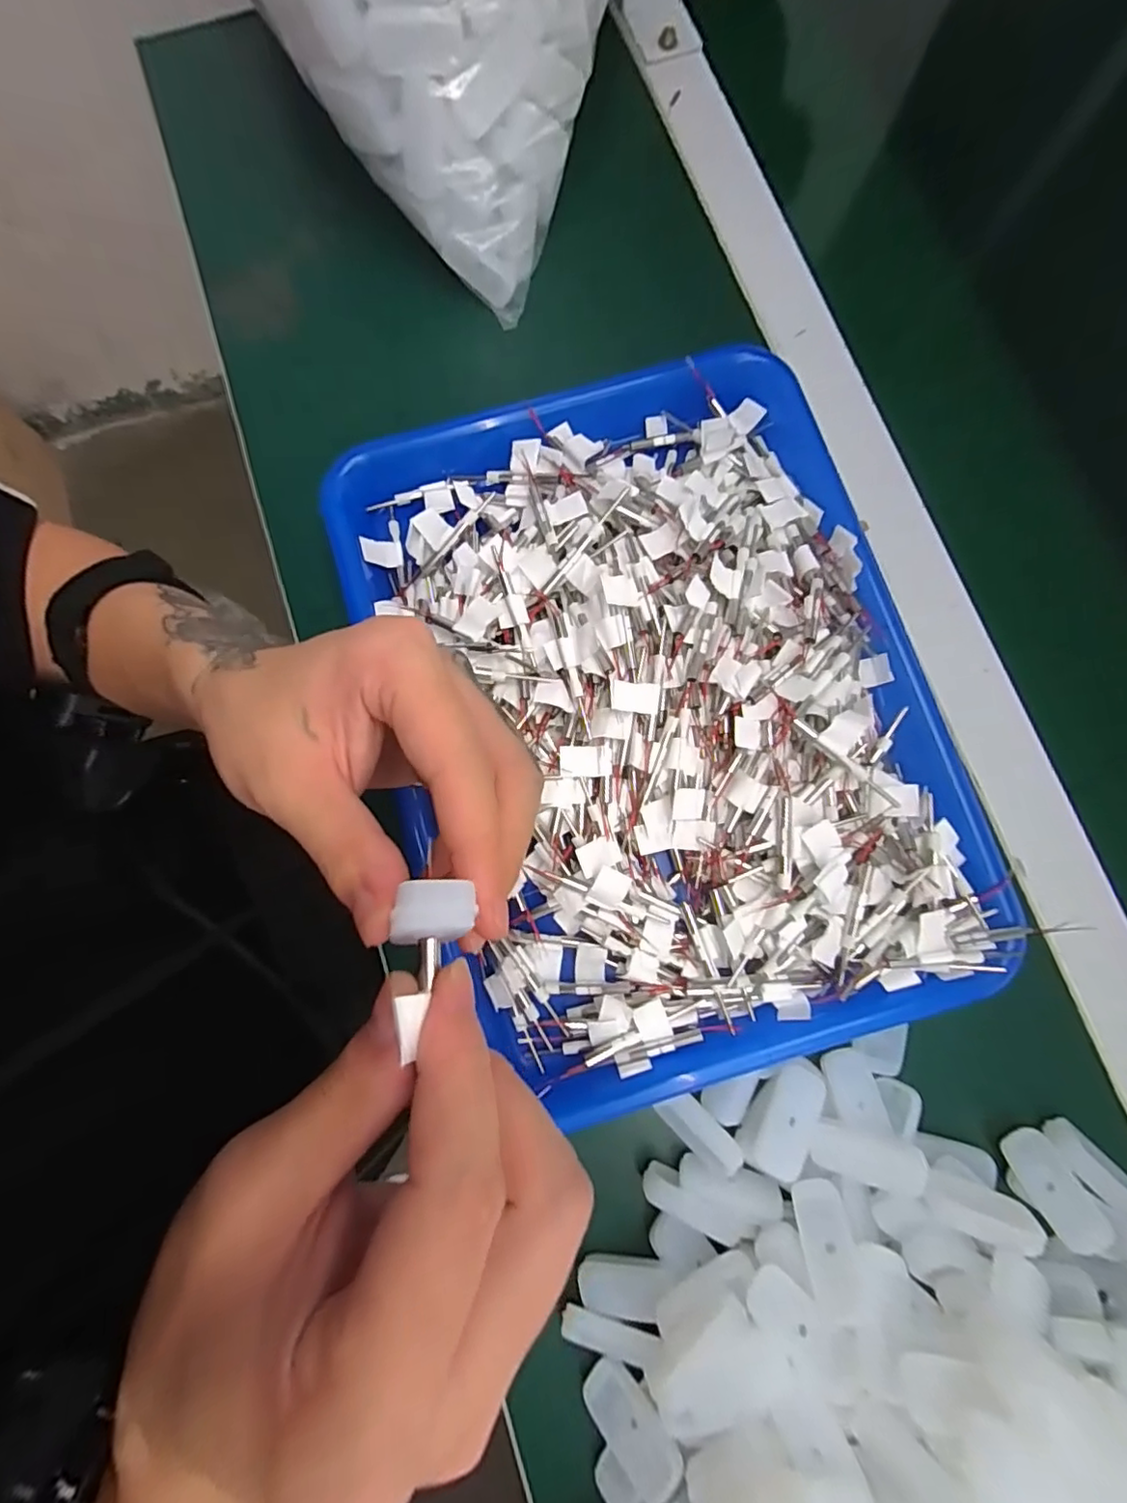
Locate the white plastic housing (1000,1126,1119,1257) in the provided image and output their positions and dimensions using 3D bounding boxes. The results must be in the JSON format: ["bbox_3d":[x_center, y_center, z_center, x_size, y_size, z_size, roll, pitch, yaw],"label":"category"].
[{"bbox_3d":[0.205,0.183,0.248,0.020,0.008,0.044,-25,63,-5],"label":"white plastic housing"}]

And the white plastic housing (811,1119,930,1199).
[{"bbox_3d":[0.125,0.167,0.243,0.043,0.009,0.020,12,80,2],"label":"white plastic housing"}]

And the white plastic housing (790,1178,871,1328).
[{"bbox_3d":[0.103,0.192,0.230,0.019,0.008,0.043,-3,47,-1],"label":"white plastic housing"}]

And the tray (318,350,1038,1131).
[{"bbox_3d":[0.038,-0.023,0.278,0.251,0.038,0.328,-15,80,-3],"label":"tray"}]

